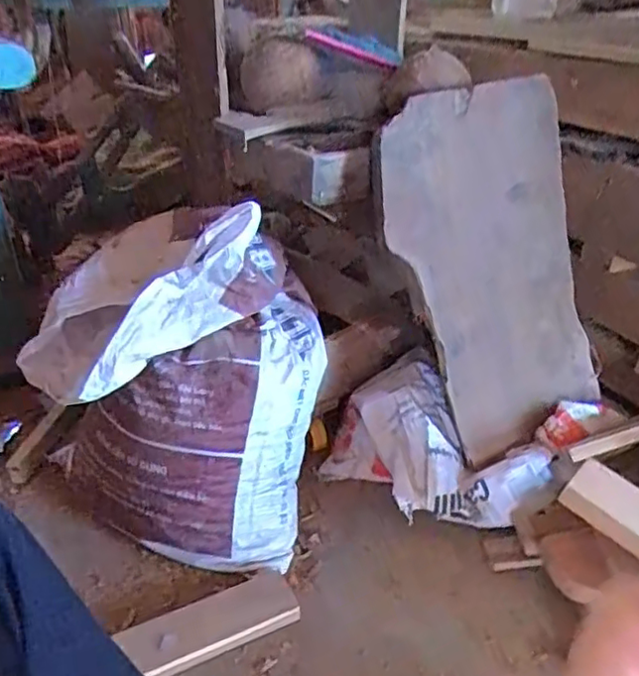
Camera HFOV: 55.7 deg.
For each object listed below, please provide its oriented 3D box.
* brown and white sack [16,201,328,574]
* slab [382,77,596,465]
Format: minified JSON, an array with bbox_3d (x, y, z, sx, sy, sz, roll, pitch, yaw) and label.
[{"bbox_3d":[-0.193,0.065,0.919,0.377,0.449,0.311,12,32,17],"label":"brown and white sack"},{"bbox_3d":[0.254,-0.083,0.890,0.279,0.537,0.037,-17,16,-12],"label":"slab"}]

